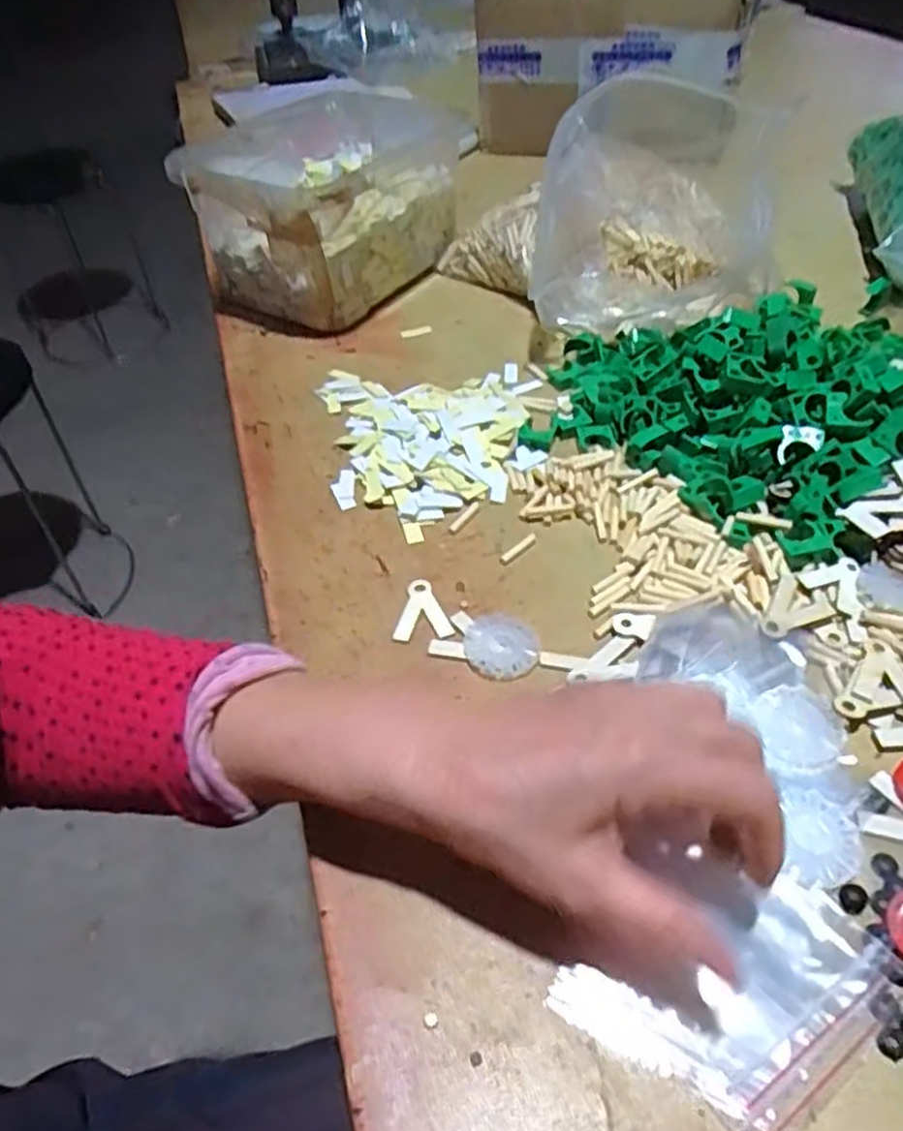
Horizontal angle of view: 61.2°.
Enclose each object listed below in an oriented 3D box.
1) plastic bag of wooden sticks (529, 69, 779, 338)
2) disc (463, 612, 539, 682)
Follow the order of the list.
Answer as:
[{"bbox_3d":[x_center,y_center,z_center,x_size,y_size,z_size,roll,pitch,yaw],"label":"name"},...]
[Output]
[{"bbox_3d":[0.166,-0.299,0.630,0.166,0.163,0.249,6,46,10],"label":"plastic bag of wooden sticks"},{"bbox_3d":[0.027,0.042,0.404,0.037,0.007,0.044,16,48,18],"label":"disc"}]

